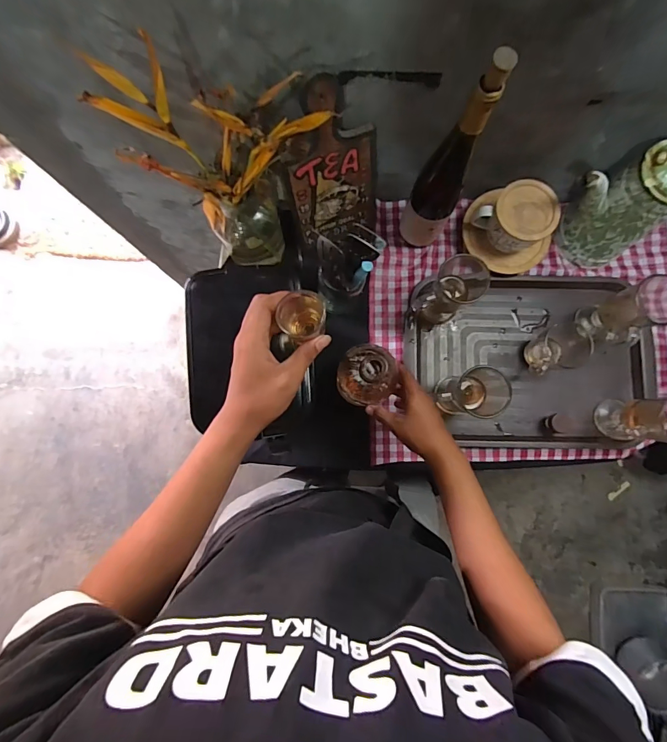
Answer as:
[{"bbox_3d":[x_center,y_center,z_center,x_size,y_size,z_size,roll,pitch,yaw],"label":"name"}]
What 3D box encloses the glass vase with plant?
[{"bbox_3d":[-0.147,-0.275,0.539,0.208,0.300,0.172,40,85,3],"label":"glass vase with plant"}]

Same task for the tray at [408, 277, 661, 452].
[{"bbox_3d":[0.346,-0.018,0.684,0.428,0.041,0.306,1,84,-1],"label":"tray"}]

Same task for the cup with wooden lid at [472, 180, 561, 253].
[{"bbox_3d":[0.304,-0.252,0.634,0.096,0.069,0.105,0,84,-1],"label":"cup with wooden lid"}]

